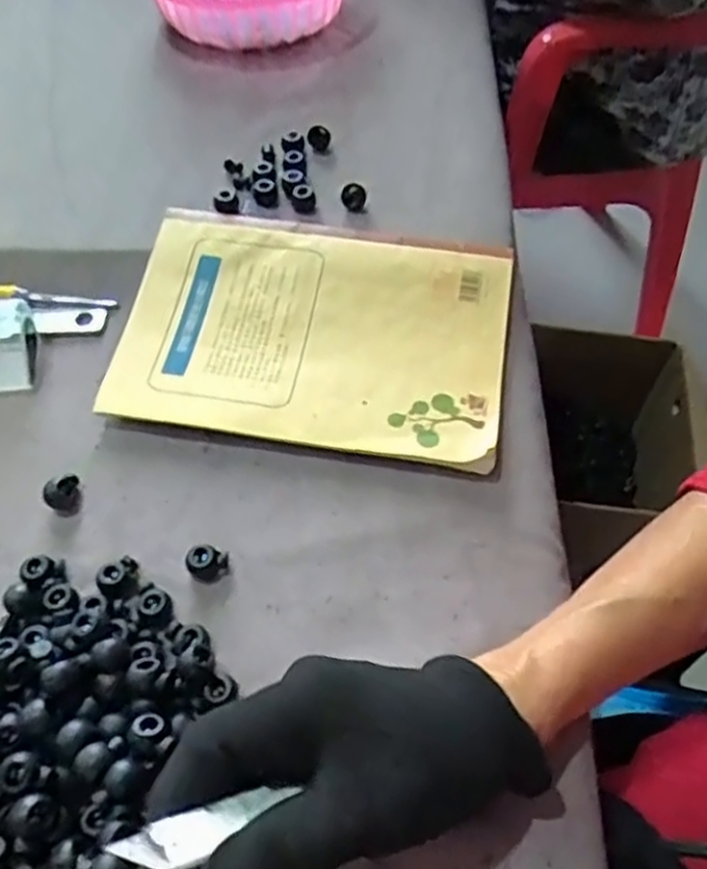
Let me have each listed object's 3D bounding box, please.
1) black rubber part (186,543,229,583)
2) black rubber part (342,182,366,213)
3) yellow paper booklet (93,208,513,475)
[{"bbox_3d":[-0.068,0.058,0.348,0.018,0.011,0.016,14,57,10],"label":"black rubber part"},{"bbox_3d":[0.000,-0.145,0.459,0.015,0.011,0.015,-1,57,2],"label":"black rubber part"},{"bbox_3d":[-0.021,-0.058,0.412,0.204,0.011,0.141,9,62,6],"label":"yellow paper booklet"}]

